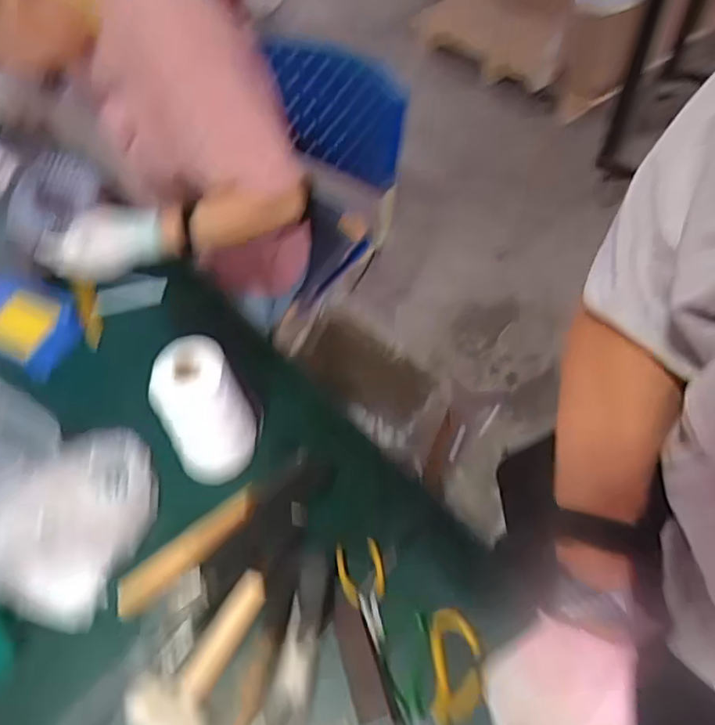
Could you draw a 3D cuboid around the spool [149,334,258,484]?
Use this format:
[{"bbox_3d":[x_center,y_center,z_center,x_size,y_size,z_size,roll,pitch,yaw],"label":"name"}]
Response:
[{"bbox_3d":[-0.176,0.057,0.706,0.082,0.157,0.099,3,55,5],"label":"spool"}]

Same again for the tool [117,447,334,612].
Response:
[{"bbox_3d":[-0.156,0.187,0.705,0.271,0.024,0.054,-31,58,-17],"label":"tool"}]

